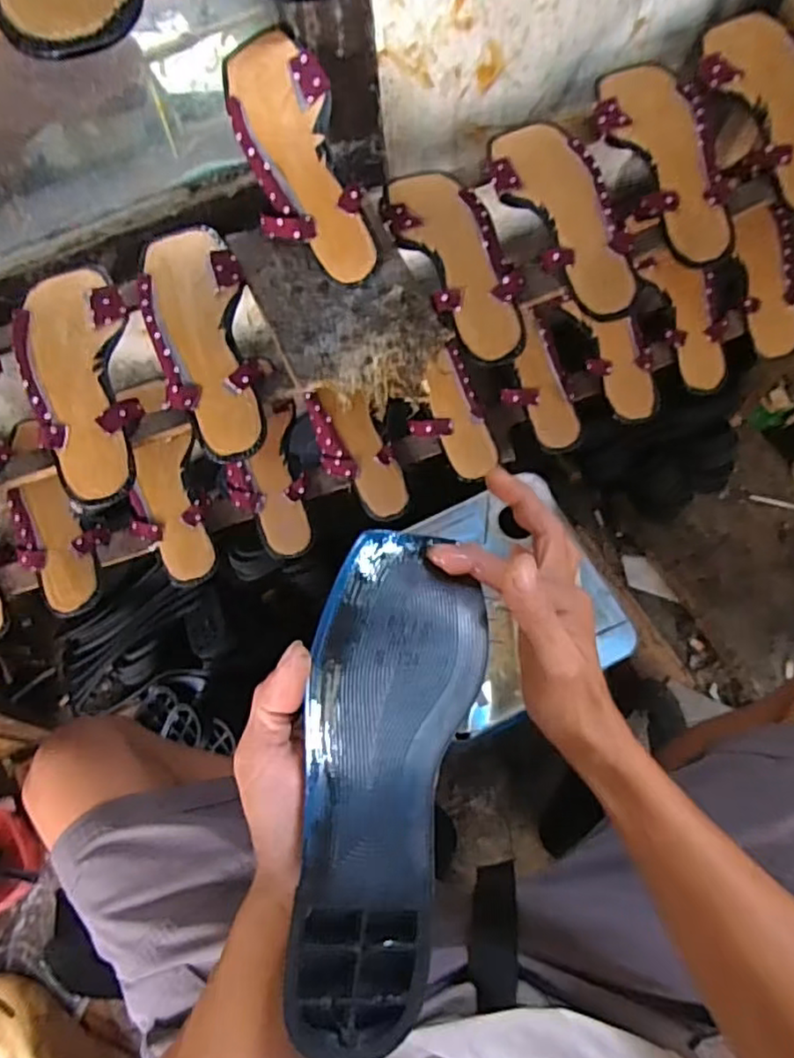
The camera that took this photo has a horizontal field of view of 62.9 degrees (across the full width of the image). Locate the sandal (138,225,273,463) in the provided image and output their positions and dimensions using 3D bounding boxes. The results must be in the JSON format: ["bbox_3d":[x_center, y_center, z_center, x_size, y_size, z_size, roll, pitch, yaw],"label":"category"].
[{"bbox_3d":[-0.171,-0.172,0.580,0.089,0.046,0.226,-18,65,-5],"label":"sandal"}]

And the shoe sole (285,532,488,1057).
[{"bbox_3d":[-0.004,0.112,0.315,0.080,0.037,0.235,5,66,5],"label":"shoe sole"}]

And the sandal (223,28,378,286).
[{"bbox_3d":[-0.089,-0.335,0.587,0.092,0.025,0.234,-22,91,-7],"label":"sandal"}]

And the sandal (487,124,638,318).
[{"bbox_3d":[0.158,-0.295,0.612,0.089,0.041,0.213,-16,65,-4],"label":"sandal"}]

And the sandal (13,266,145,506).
[{"bbox_3d":[-0.269,-0.130,0.560,0.090,0.034,0.227,-19,65,-6],"label":"sandal"}]

